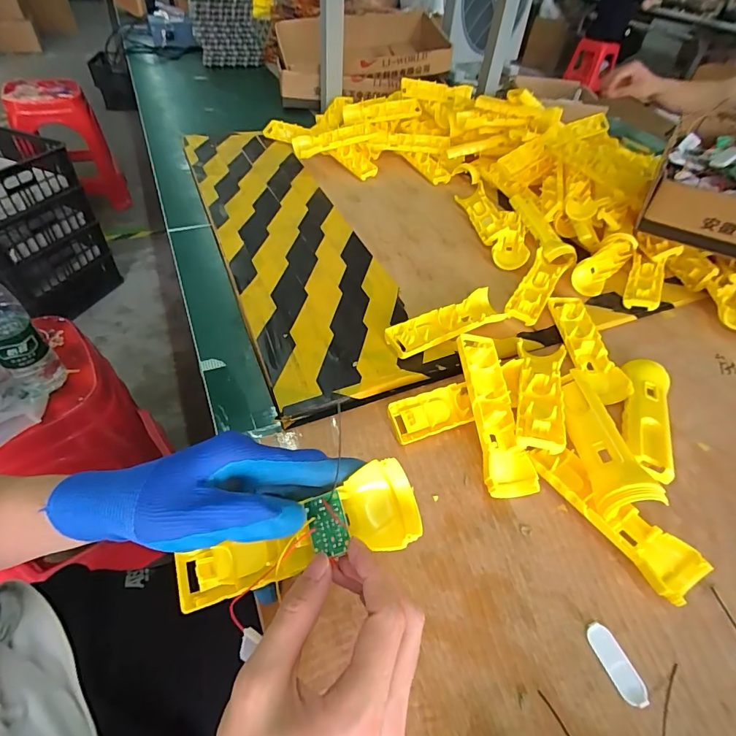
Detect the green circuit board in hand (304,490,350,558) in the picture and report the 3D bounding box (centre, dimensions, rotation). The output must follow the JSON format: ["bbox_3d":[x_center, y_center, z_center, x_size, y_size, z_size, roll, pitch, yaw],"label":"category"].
[{"bbox_3d":[-0.024,0.095,0.249,0.023,0.004,0.033,-24,67,11],"label":"green circuit board in hand"}]

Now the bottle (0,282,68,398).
[{"bbox_3d":[-0.512,-0.060,0.582,0.077,0.222,0.065,38,54,26],"label":"bottle"}]

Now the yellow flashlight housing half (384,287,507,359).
[{"bbox_3d":[0.094,-0.049,0.500,0.152,0.027,0.046,-22,53,-23],"label":"yellow flashlight housing half"}]

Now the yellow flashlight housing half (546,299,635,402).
[{"bbox_3d":[0.259,-0.028,0.500,0.044,0.020,0.161,1,48,-4],"label":"yellow flashlight housing half"}]

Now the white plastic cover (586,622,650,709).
[{"bbox_3d":[0.176,0.209,0.294,0.021,0.004,0.050,-14,50,-16],"label":"white plastic cover"}]

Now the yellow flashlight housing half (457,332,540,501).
[{"bbox_3d":[0.119,0.038,0.400,0.049,0.027,0.162,-4,65,-8],"label":"yellow flashlight housing half"}]

